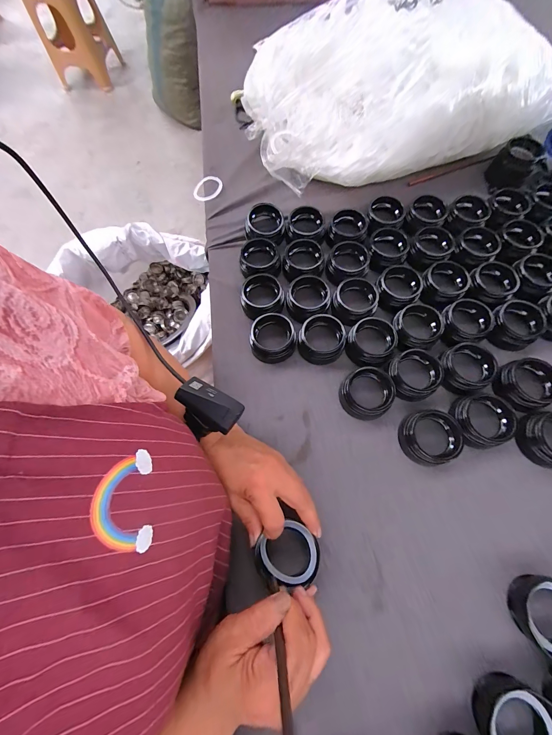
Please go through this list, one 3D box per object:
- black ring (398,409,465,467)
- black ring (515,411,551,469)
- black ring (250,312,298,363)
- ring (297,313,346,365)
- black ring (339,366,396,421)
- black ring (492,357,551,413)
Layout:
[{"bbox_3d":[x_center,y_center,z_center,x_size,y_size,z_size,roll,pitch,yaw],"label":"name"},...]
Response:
[{"bbox_3d":[0.193,0.088,0.354,0.065,0.032,0.065,-1,68,2],"label":"black ring"},{"bbox_3d":[0.343,0.088,0.347,0.068,0.041,0.066,14,70,8],"label":"black ring"},{"bbox_3d":[-0.005,-0.041,0.406,0.062,0.039,0.063,-1,68,2],"label":"black ring"},{"bbox_3d":[0.065,-0.041,0.402,0.061,0.027,0.065,-1,68,2],"label":"ring"},{"bbox_3d":[0.117,0.035,0.366,0.063,0.034,0.060,-1,68,2],"label":"black ring"},{"bbox_3d":[0.329,0.023,0.373,0.066,0.038,0.067,-21,69,-6],"label":"black ring"}]

